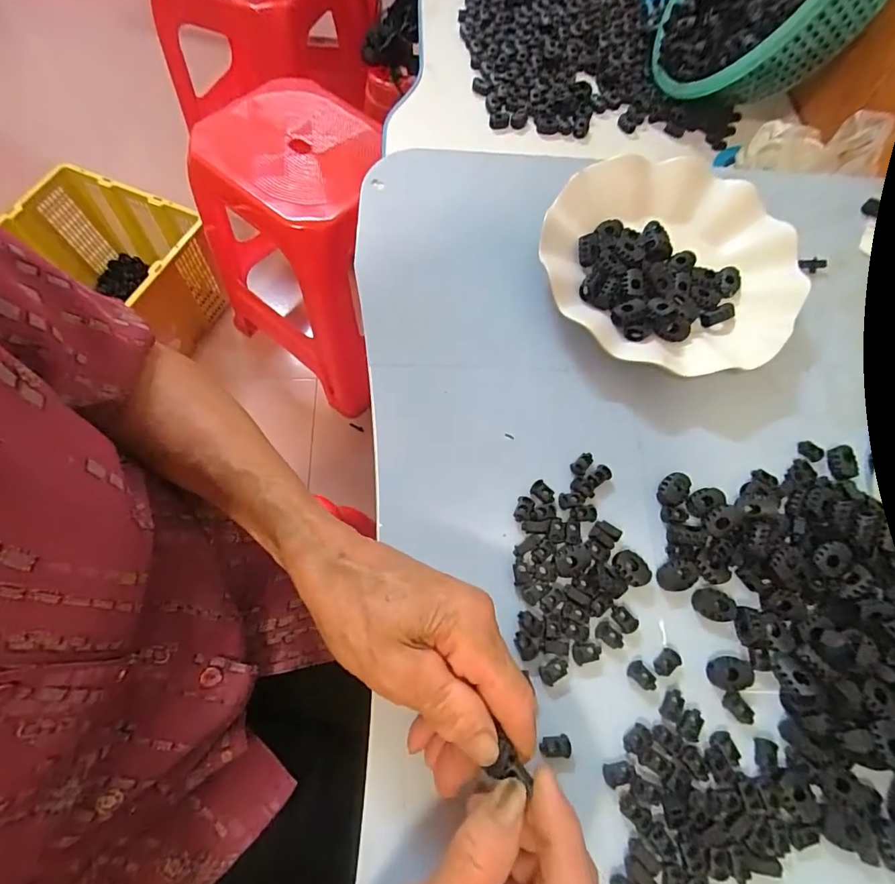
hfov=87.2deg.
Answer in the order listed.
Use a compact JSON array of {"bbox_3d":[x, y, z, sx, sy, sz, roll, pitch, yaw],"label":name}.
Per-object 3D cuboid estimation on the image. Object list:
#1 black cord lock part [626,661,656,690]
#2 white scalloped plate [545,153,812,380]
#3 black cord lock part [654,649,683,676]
[{"bbox_3d":[0.106,0.127,0.255,0.015,0.005,0.010,41,71,13],"label":"black cord lock part"},{"bbox_3d":[0.158,-0.127,0.335,0.173,0.033,0.173,0,67,-3],"label":"white scalloped plate"},{"bbox_3d":[0.121,0.121,0.257,0.016,0.004,0.011,-36,74,-16],"label":"black cord lock part"}]

